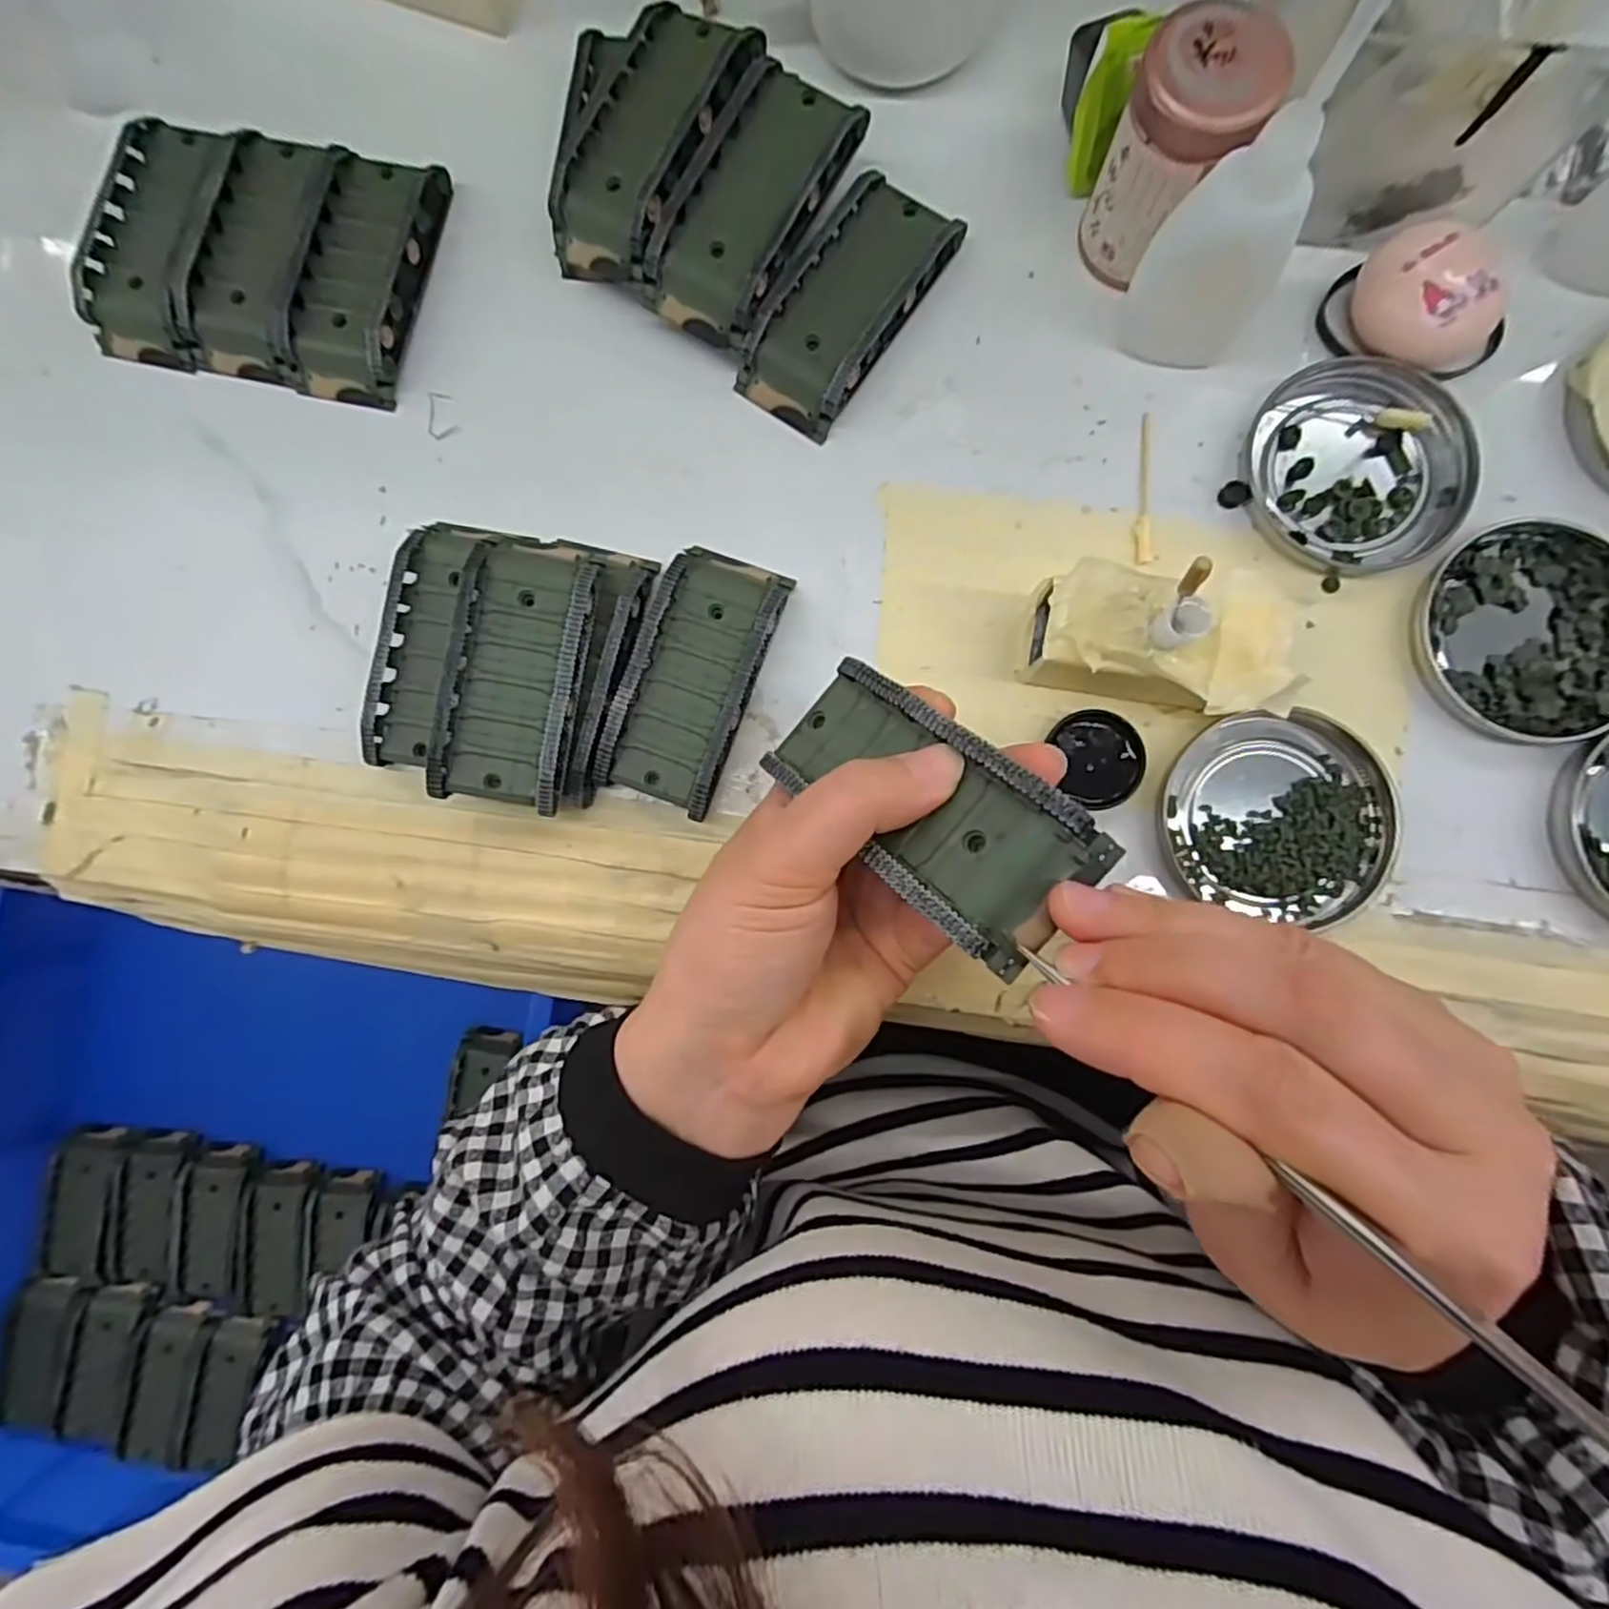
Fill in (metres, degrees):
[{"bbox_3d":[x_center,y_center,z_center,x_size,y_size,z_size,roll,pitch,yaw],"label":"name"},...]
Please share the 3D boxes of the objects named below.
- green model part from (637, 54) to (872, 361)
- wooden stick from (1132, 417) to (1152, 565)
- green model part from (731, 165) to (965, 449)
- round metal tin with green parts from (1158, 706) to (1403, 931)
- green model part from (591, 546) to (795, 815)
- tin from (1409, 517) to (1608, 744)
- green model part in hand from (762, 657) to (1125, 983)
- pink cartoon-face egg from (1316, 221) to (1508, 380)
[{"bbox_3d":[-0.019,-0.223,0.278,0.044,0.030,0.094,30,87,5],"label":"green model part"},{"bbox_3d":[0.129,-0.120,0.277,0.006,0.004,0.059,4,87,3],"label":"wooden stick"},{"bbox_3d":[0.017,-0.193,0.280,0.044,0.019,0.096,36,87,5],"label":"green model part"},{"bbox_3d":[0.171,0.002,0.263,0.077,0.008,0.075,0,85,3],"label":"round metal tin with green parts"},{"bbox_3d":[-0.041,-0.048,0.273,0.046,0.020,0.096,20,86,5],"label":"green model part"},{"bbox_3d":[0.262,-0.062,0.262,0.076,0.009,0.078,0,85,3],"label":"tin"},{"bbox_3d":[0.030,-0.003,0.195,0.045,0.020,0.094,-44,55,0],"label":"green model part in hand"},{"bbox_3d":[0.224,-0.180,0.264,0.042,0.025,0.057,-44,84,-2],"label":"pink cartoon-face egg"}]

